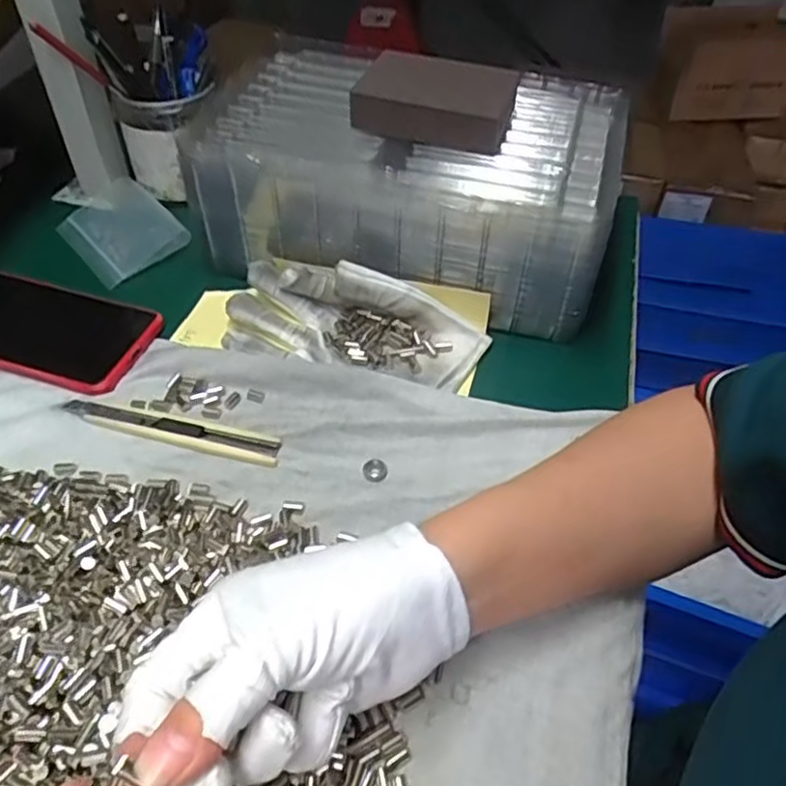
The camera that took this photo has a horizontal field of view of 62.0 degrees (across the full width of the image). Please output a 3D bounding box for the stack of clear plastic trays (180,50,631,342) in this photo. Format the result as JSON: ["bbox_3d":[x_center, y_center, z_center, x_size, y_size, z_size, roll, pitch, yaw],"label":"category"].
[{"bbox_3d":[0.012,-0.154,0.482,0.281,0.117,0.160,12,48,8],"label":"stack of clear plastic trays"}]

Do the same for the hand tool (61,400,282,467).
[{"bbox_3d":[-0.133,0.021,0.393,0.135,0.004,0.020,12,48,8],"label":"hand tool"}]

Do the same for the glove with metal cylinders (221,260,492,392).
[{"bbox_3d":[-0.026,-0.048,0.434,0.174,0.042,0.067,12,48,8],"label":"glove with metal cylinders"}]

